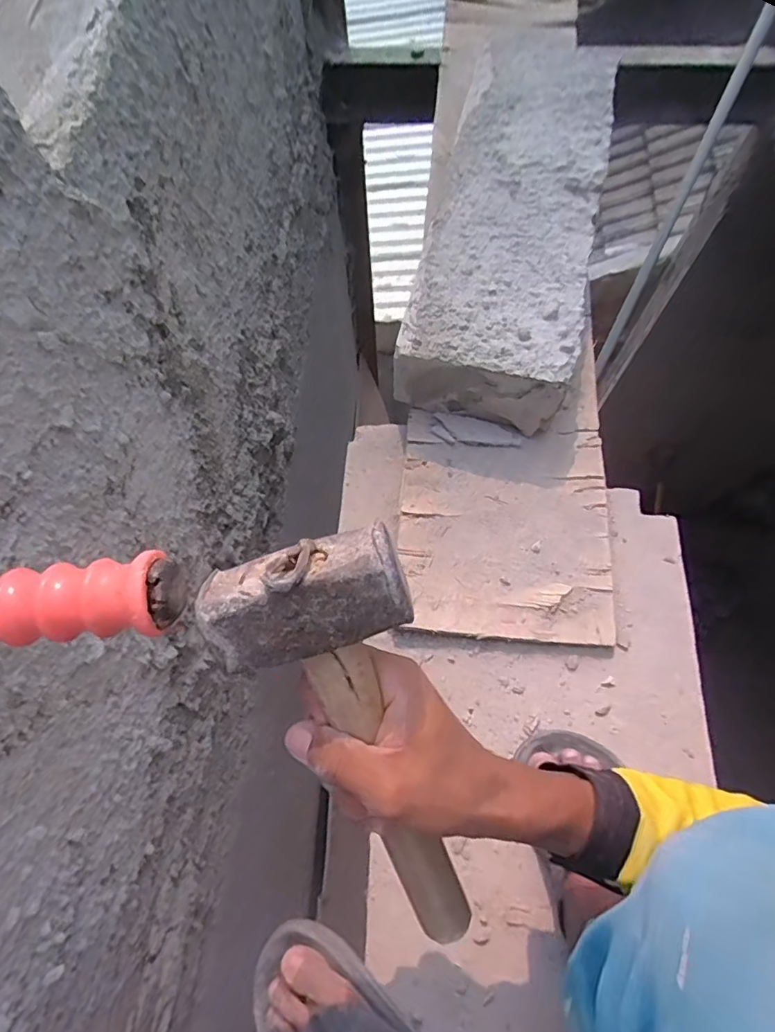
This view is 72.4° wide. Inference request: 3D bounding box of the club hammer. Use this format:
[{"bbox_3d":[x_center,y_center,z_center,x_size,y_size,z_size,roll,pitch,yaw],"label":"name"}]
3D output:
[{"bbox_3d":[-0.006,0.137,0.294,0.086,0.276,0.046,-21,28,-8],"label":"club hammer"}]

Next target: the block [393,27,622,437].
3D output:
[{"bbox_3d":[0.177,-0.423,0.733,0.207,0.101,0.609,13,69,6],"label":"block"}]

